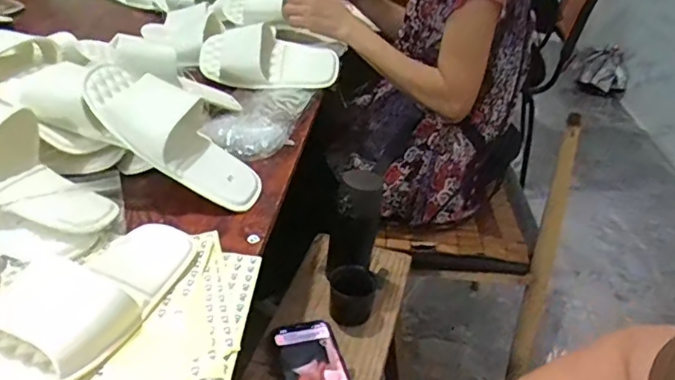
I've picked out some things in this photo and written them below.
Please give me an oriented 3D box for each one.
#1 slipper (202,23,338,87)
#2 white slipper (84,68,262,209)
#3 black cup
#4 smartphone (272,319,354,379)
[{"bbox_3d":[-0.120,-0.225,0.942,0.244,0.065,0.100,5,66,5],"label":"slipper"},{"bbox_3d":[-0.183,-0.066,0.648,0.232,0.046,0.100,41,34,-8],"label":"white slipper"},{"bbox_3d":[0.019,0.140,0.764,0.061,0.055,0.069,3,33,-5],"label":"black cup"},{"bbox_3d":[-0.024,0.217,0.665,0.084,0.013,0.156,-5,34,-17],"label":"smartphone"}]

